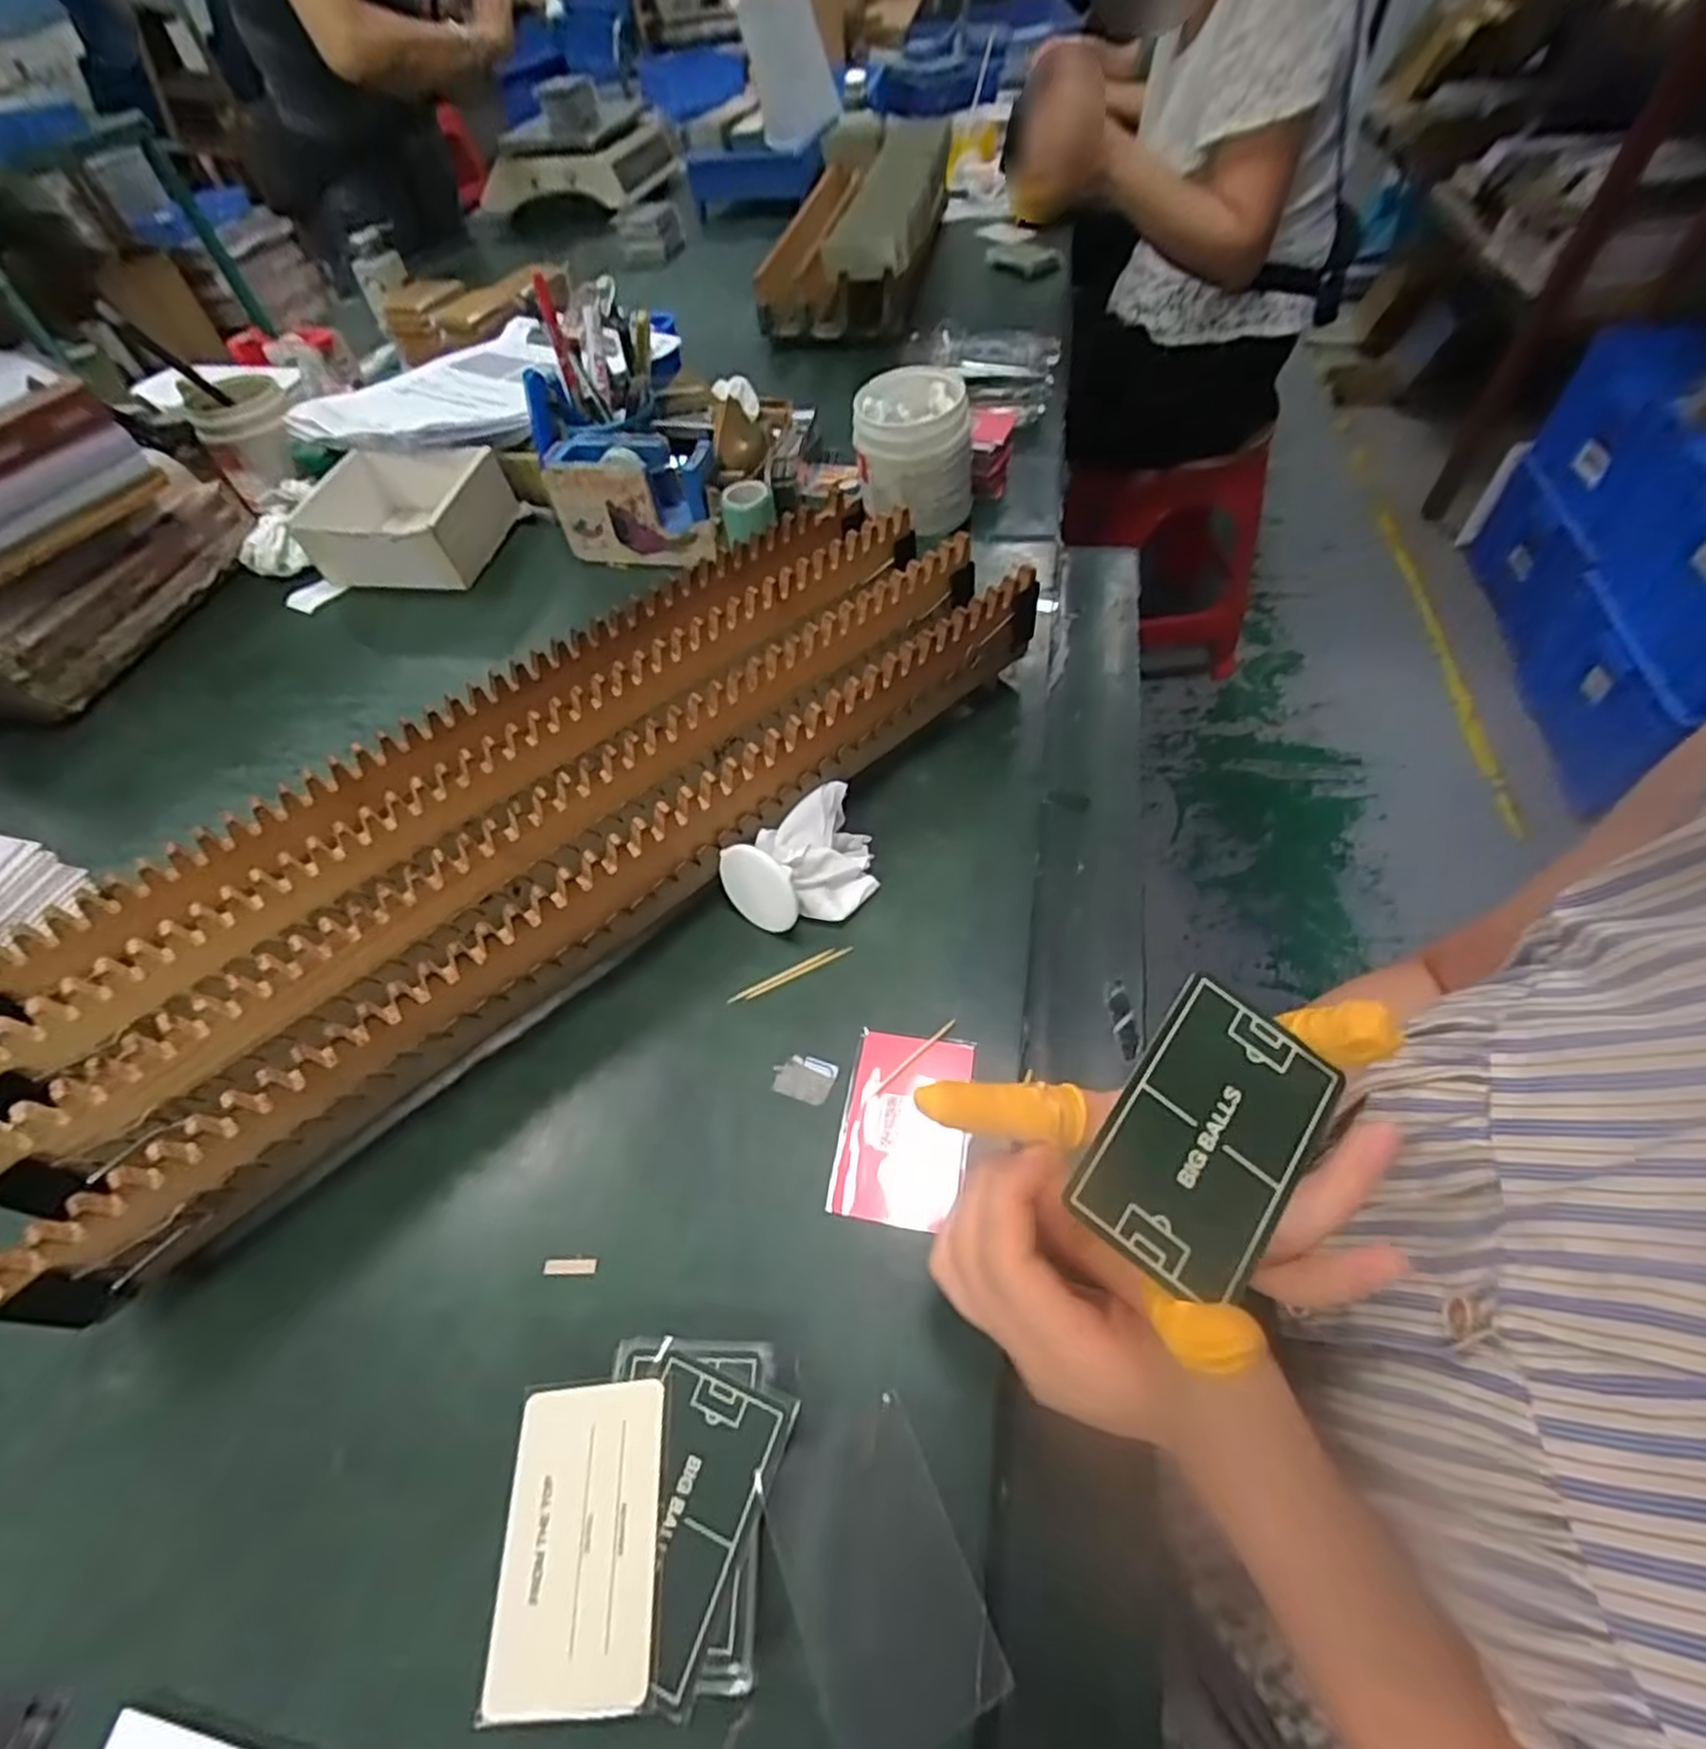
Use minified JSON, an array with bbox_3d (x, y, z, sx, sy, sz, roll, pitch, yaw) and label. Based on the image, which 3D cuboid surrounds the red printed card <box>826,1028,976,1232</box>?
[{"bbox_3d":[0.024,0.115,0.350,0.056,0.004,0.087,7,55,11],"label":"red printed card"}]

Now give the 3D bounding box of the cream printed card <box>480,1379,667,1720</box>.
[{"bbox_3d":[-0.093,0.226,0.259,0.053,0.004,0.083,-8,49,2],"label":"cream printed card"}]

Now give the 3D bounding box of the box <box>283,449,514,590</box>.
[{"bbox_3d":[-0.386,-0.310,0.662,0.141,0.066,0.135,3,54,7],"label":"box"}]

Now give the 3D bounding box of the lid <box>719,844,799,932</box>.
[{"bbox_3d":[-0.051,0.006,0.406,0.051,0.050,0.005,30,45,21],"label":"lid"}]

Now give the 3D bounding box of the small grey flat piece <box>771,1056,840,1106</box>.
[{"bbox_3d":[-0.024,0.098,0.367,0.029,0.004,0.022,13,56,15],"label":"small grey flat piece"}]

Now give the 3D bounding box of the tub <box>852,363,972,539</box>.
[{"bbox_3d":[0.052,-0.365,0.651,0.096,0.098,0.092,-3,54,4],"label":"tub"}]

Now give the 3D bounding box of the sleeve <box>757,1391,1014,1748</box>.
[{"bbox_3d":[0.008,0.236,0.256,0.056,0.005,0.085,-15,57,-22],"label":"sleeve"}]

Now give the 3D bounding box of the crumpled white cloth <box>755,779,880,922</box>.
[{"bbox_3d":[-0.013,-0.012,0.426,0.062,0.034,0.060,-37,59,-20],"label":"crumpled white cloth"}]

